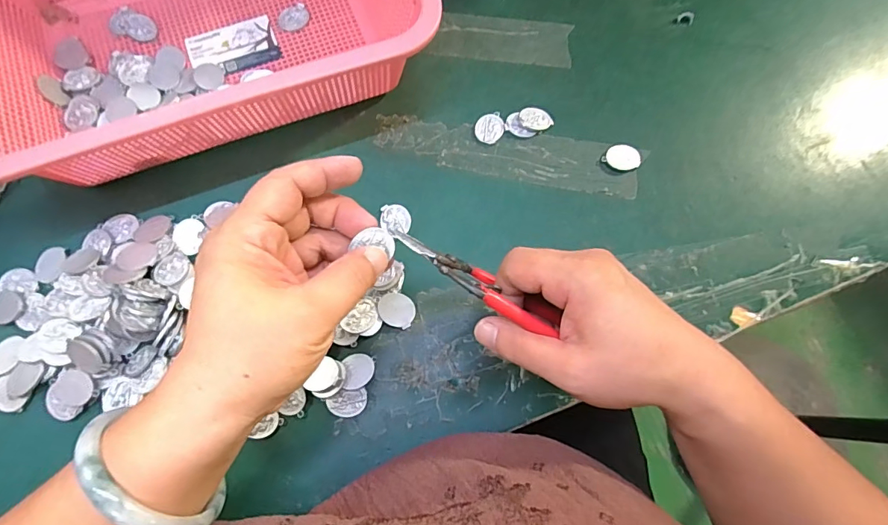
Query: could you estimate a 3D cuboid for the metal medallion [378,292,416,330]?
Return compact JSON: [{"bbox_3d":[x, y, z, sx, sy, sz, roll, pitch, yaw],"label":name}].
[{"bbox_3d":[-0.031,0.032,0.302,0.024,0.004,0.021,17,80,-7],"label":"metal medallion"}]

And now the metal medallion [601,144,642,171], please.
[{"bbox_3d":[0.135,-0.079,0.342,0.026,0.004,0.022,31,75,7],"label":"metal medallion"}]

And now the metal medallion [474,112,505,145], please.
[{"bbox_3d":[0.035,-0.103,0.348,0.022,0.004,0.026,-1,74,-2],"label":"metal medallion"}]

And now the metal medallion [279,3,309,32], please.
[{"bbox_3d":[-0.121,-0.197,0.367,0.024,0.005,0.018,-27,76,-9],"label":"metal medallion"}]

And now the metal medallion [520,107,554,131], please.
[{"bbox_3d":[0.072,-0.111,0.350,0.025,0.005,0.020,15,74,3],"label":"metal medallion"}]

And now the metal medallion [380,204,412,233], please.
[{"bbox_3d":[-0.034,-0.032,0.324,0.020,0.004,0.022,-3,74,-2],"label":"metal medallion"}]

